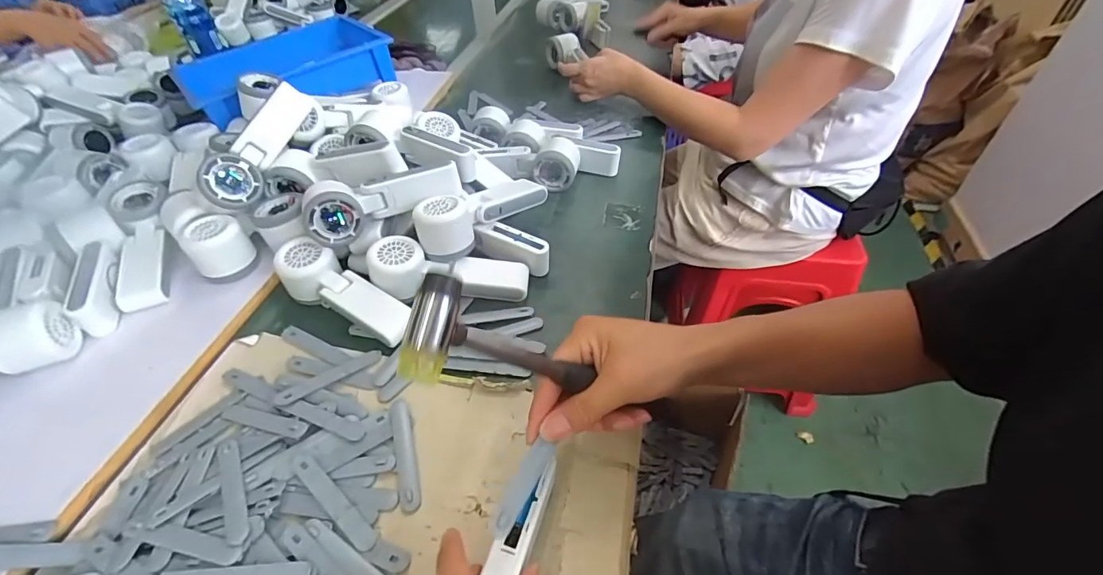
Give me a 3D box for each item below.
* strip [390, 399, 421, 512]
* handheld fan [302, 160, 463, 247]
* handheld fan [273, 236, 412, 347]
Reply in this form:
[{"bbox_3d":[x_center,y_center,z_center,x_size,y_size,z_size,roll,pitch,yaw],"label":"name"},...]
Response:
[{"bbox_3d":[-0.122,0.137,0.388,0.016,0.010,0.092,-12,48,-13],"label":"strip"},{"bbox_3d":[-0.184,-0.095,0.518,0.168,0.058,0.057,-17,47,-12],"label":"handheld fan"},{"bbox_3d":[-0.217,0.004,0.488,0.163,0.053,0.056,24,50,19],"label":"handheld fan"}]

